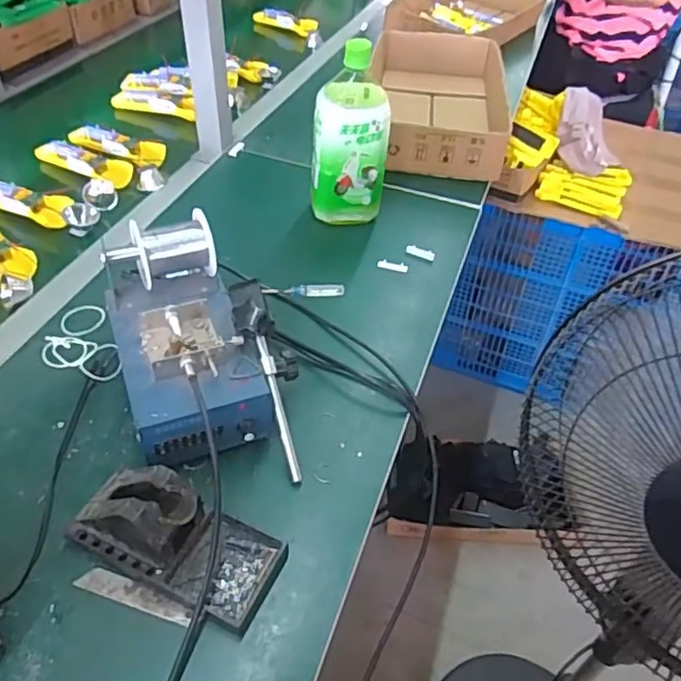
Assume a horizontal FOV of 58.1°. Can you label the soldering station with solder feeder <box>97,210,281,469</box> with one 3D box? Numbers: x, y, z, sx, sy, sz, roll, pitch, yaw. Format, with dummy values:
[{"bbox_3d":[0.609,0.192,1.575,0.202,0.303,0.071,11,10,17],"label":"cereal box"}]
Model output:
[{"bbox_3d":[-0.141,-0.008,0.570,0.131,0.126,0.223,-14,46,-18],"label":"soldering station with solder feeder"}]

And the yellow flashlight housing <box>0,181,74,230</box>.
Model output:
[{"bbox_3d":[-0.418,-0.186,0.806,0.150,0.022,0.059,16,45,12],"label":"yellow flashlight housing"}]

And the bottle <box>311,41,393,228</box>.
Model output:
[{"bbox_3d":[0.009,-0.250,0.762,0.091,0.206,0.076,-2,44,-7],"label":"bottle"}]

